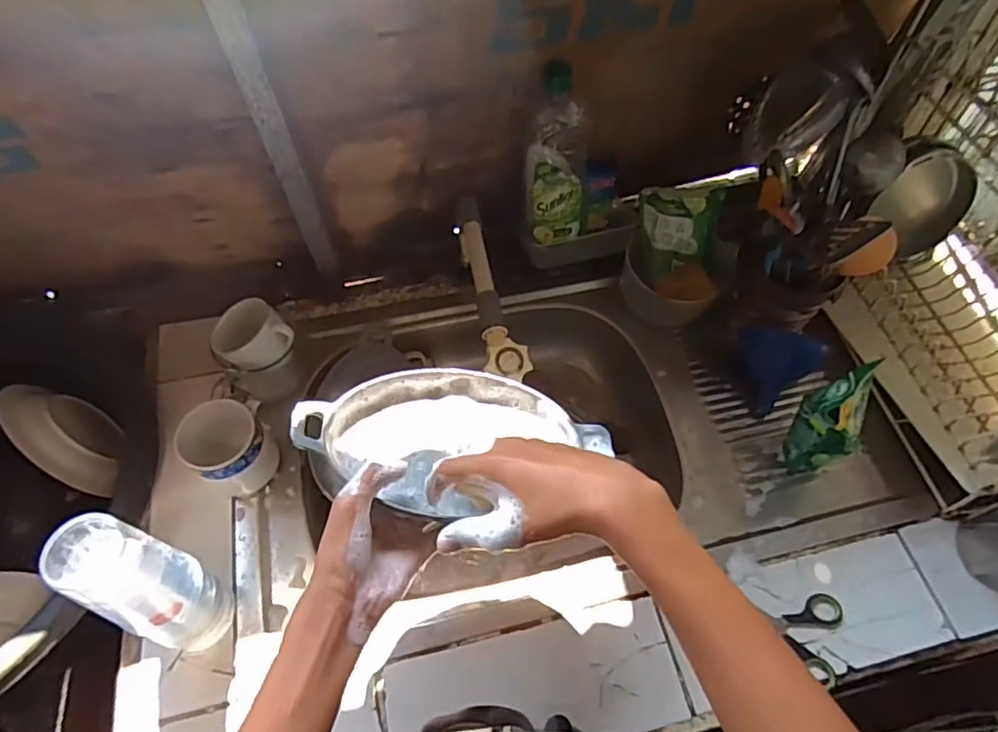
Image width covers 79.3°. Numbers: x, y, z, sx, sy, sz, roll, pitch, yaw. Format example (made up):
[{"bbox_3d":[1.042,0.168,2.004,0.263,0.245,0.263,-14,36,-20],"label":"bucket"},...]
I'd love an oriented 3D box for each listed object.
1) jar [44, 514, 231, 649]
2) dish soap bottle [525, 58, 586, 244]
[{"bbox_3d":[-0.314,0.206,0.548,0.069,0.228,0.069,1,58,-2],"label":"jar"},{"bbox_3d":[0.076,-0.253,0.743,0.077,0.213,0.072,9,58,3],"label":"dish soap bottle"}]

